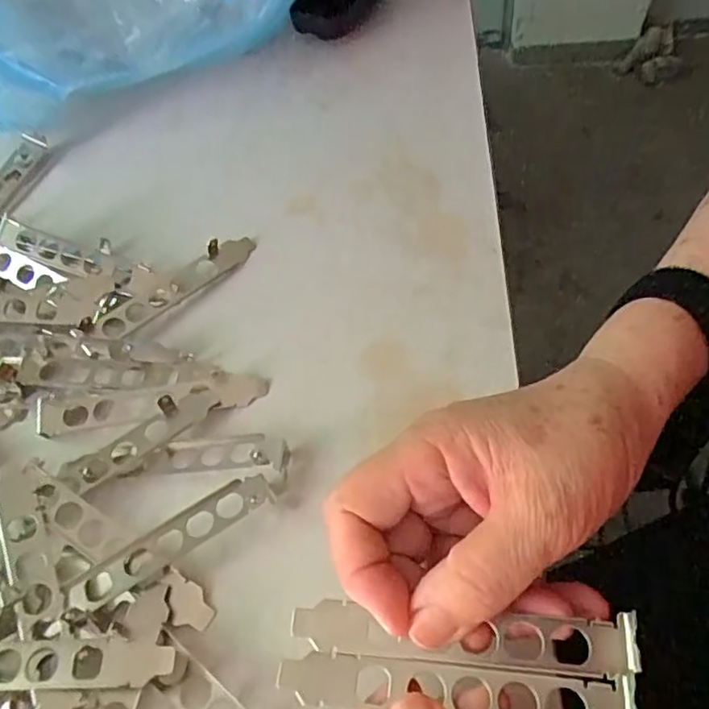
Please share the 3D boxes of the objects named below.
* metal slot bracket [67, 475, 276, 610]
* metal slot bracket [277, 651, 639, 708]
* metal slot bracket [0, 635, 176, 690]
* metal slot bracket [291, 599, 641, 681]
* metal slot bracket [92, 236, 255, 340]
[{"bbox_3d":[-0.083,0.087,0.289,0.097,0.012,0.018,-29,60,-14],"label":"metal slot bracket"},{"bbox_3d":[0.033,0.117,0.217,0.122,0.004,0.019,-1,57,12],"label":"metal slot bracket"},{"bbox_3d":[-0.132,0.127,0.257,0.117,0.011,0.019,-2,57,3],"label":"metal slot bracket"},{"bbox_3d":[0.037,0.101,0.225,0.121,0.008,0.019,-1,57,12],"label":"metal slot bracket"},{"bbox_3d":[-0.107,-0.043,0.376,0.107,0.013,0.021,-38,63,-19],"label":"metal slot bracket"}]

